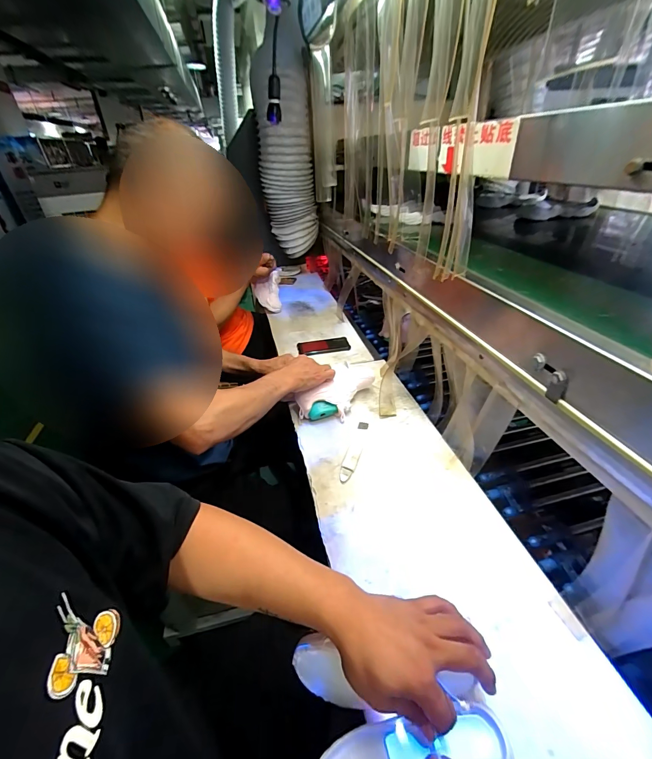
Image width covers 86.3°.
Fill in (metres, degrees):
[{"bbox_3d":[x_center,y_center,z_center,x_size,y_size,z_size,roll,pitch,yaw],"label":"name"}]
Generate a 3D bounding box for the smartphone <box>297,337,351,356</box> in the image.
[{"bbox_3d":[-0.008,-0.103,1.087,0.158,0.014,0.085,-5,34,0],"label":"smartphone"}]

